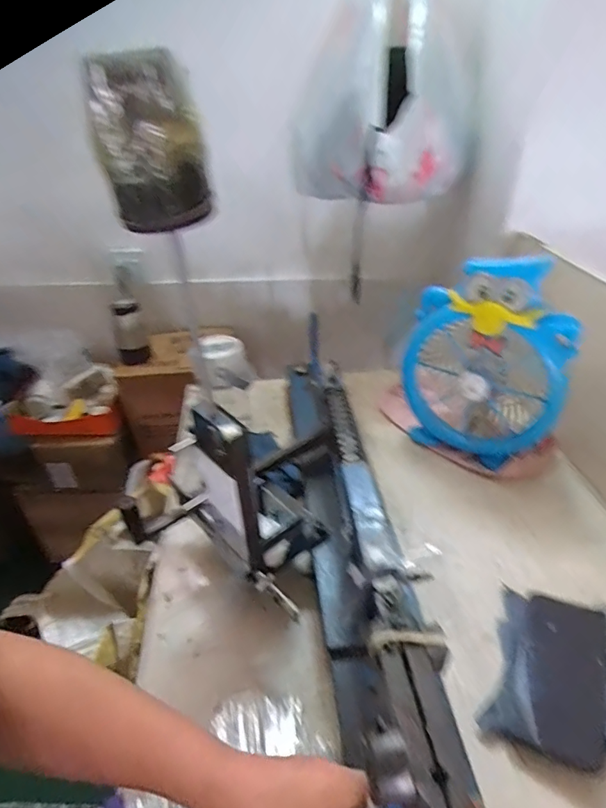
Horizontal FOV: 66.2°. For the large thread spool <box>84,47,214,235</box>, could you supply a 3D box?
[{"bbox_3d":[-0.081,-0.136,0.250,0.056,0.079,0.047,-10,37,-10],"label":"large thread spool"}]

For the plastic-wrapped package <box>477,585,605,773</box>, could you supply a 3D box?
[{"bbox_3d":[0.250,0.263,0.462,0.107,0.017,0.157,15,40,22],"label":"plastic-wrapped package"}]

